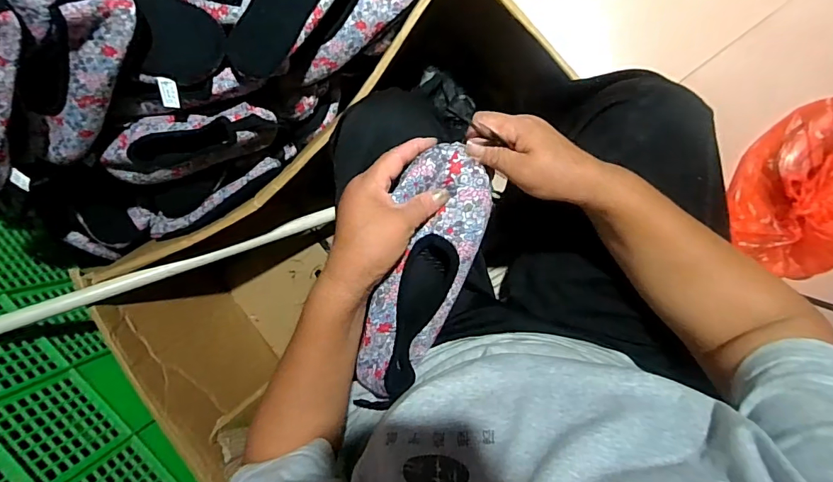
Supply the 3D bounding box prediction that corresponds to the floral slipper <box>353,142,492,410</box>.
[{"bbox_3d":[0.001,0.044,0.427,0.080,0.052,0.268,21,104,5],"label":"floral slipper"}]

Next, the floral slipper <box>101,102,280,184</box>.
[{"bbox_3d":[-0.310,-0.130,0.592,0.246,0.062,0.081,-9,94,8],"label":"floral slipper"}]

